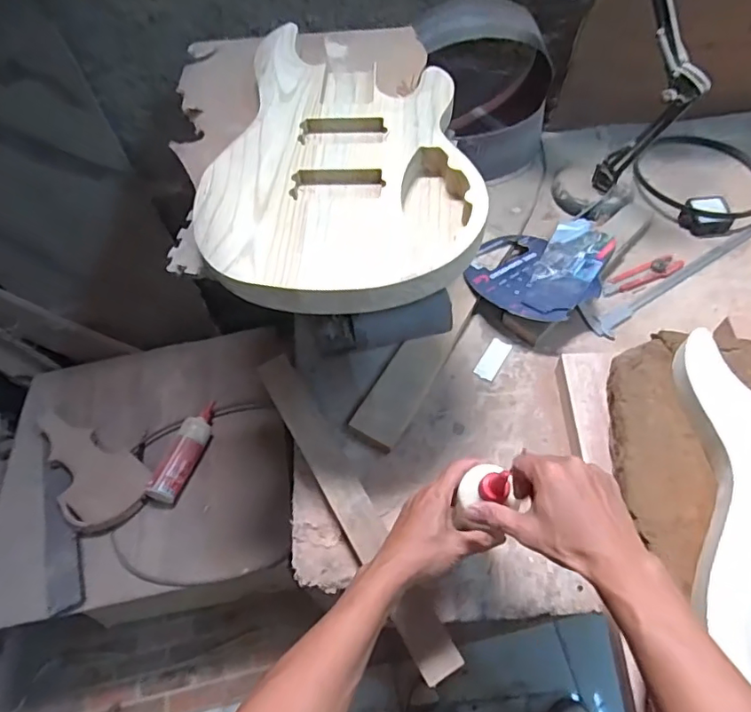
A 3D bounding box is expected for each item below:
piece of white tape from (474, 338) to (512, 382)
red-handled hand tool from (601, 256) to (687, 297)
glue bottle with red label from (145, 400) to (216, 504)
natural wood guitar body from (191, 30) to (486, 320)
[{"bbox_3d":[0.186,0.005,0.848,0.033,0.004,0.076,28,66,18],"label":"piece of white tape"},{"bbox_3d":[0.452,-0.138,0.909,0.151,0.011,0.031,-21,61,-8],"label":"red-handled hand tool"},{"bbox_3d":[-0.414,0.206,1.168,0.069,0.050,0.237,12,62,11],"label":"glue bottle with red label"},{"bbox_3d":[-0.028,-0.247,0.662,0.329,0.045,0.451,7,61,8],"label":"natural wood guitar body"}]

